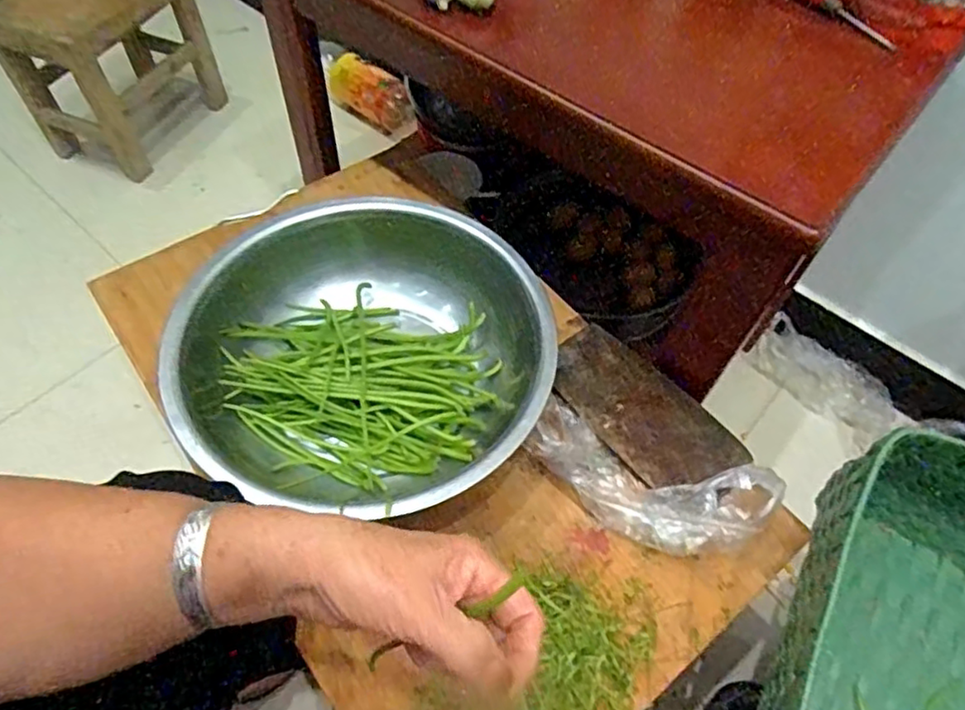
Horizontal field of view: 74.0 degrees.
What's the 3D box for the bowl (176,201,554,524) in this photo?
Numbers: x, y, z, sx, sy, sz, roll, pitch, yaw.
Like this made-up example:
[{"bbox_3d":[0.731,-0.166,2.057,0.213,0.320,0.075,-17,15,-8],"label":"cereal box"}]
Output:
[{"bbox_3d":[-0.113,0.002,0.619,0.347,0.097,0.325,2,55,-2],"label":"bowl"}]

